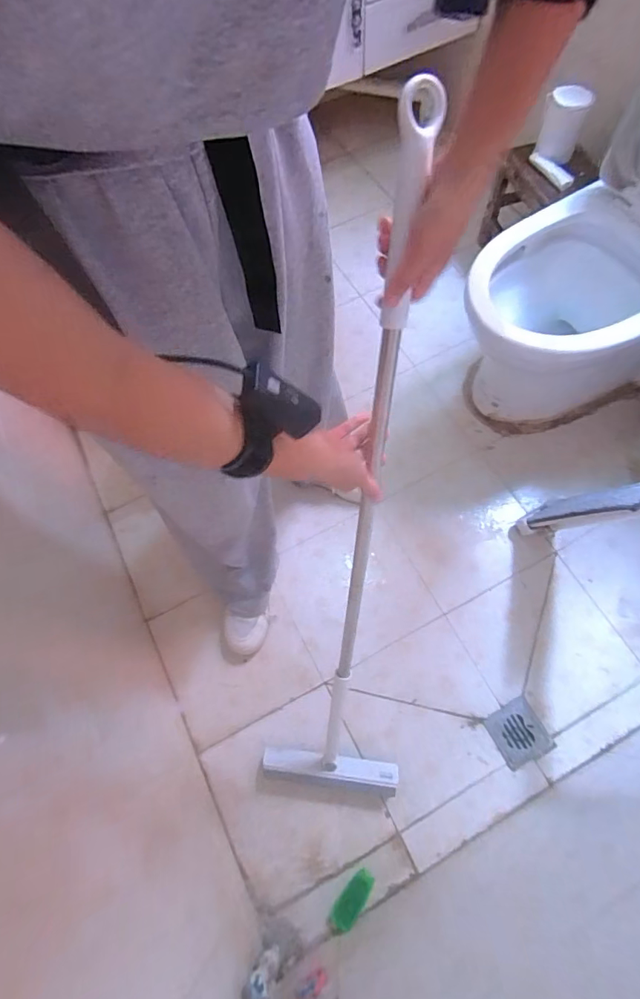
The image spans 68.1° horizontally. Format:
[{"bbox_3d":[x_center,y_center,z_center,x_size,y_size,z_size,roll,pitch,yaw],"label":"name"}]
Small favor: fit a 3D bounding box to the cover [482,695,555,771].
[{"bbox_3d":[0.402,0.475,0.961,0.105,0.007,0.105,-29,69,-9],"label":"cover"}]

